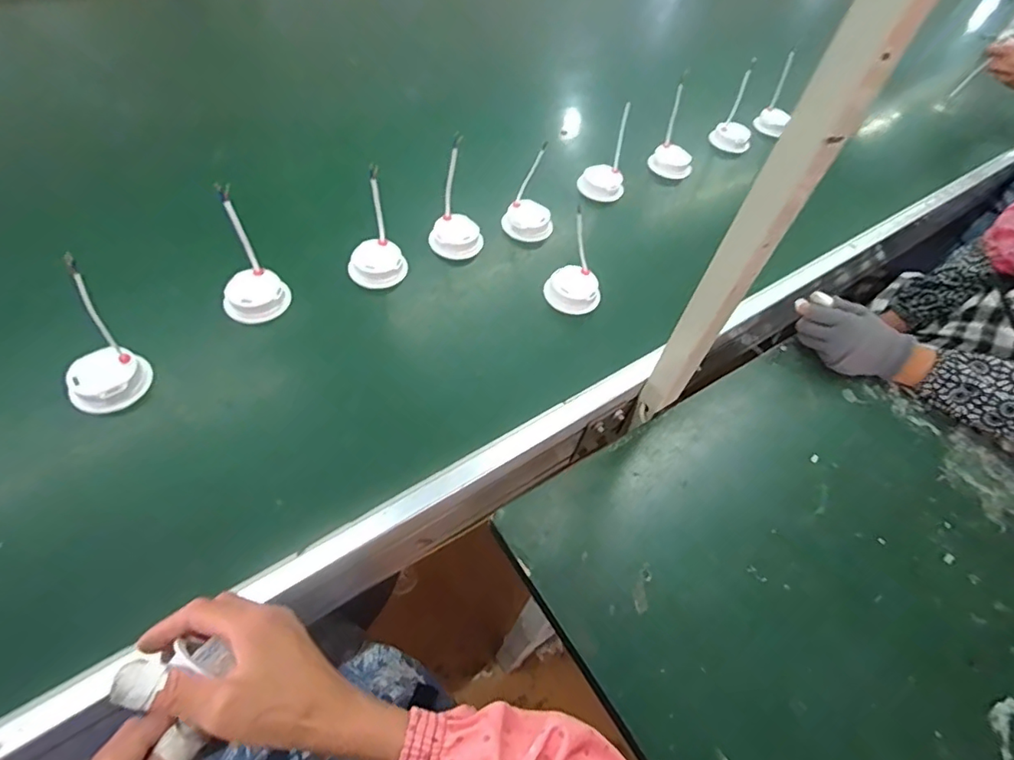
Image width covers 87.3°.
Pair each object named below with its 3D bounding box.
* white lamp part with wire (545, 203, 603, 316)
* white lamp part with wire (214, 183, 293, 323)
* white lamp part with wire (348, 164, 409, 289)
[{"bbox_3d":[0.088,-0.141,0.663,0.071,0.127,0.064,13,54,2],"label":"white lamp part with wire"},{"bbox_3d":[-0.297,-0.131,0.597,0.072,0.146,0.062,-32,64,-27],"label":"white lamp part with wire"},{"bbox_3d":[-0.161,-0.182,0.644,0.073,0.134,0.057,-11,57,-16],"label":"white lamp part with wire"}]

